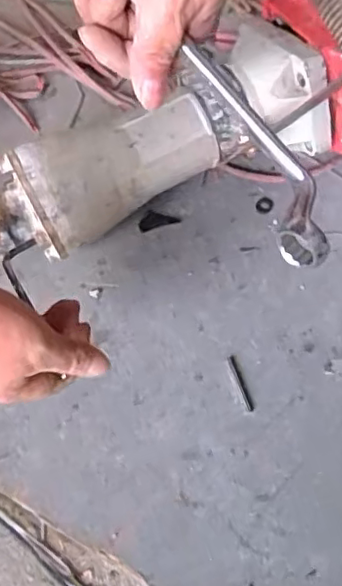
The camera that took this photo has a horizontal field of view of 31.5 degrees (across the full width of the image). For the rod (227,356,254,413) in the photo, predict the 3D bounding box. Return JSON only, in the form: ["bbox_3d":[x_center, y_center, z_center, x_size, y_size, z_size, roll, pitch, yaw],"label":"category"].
[{"bbox_3d":[0.053,0.069,0.465,0.007,0.004,0.046,-16,61,-5],"label":"rod"}]

